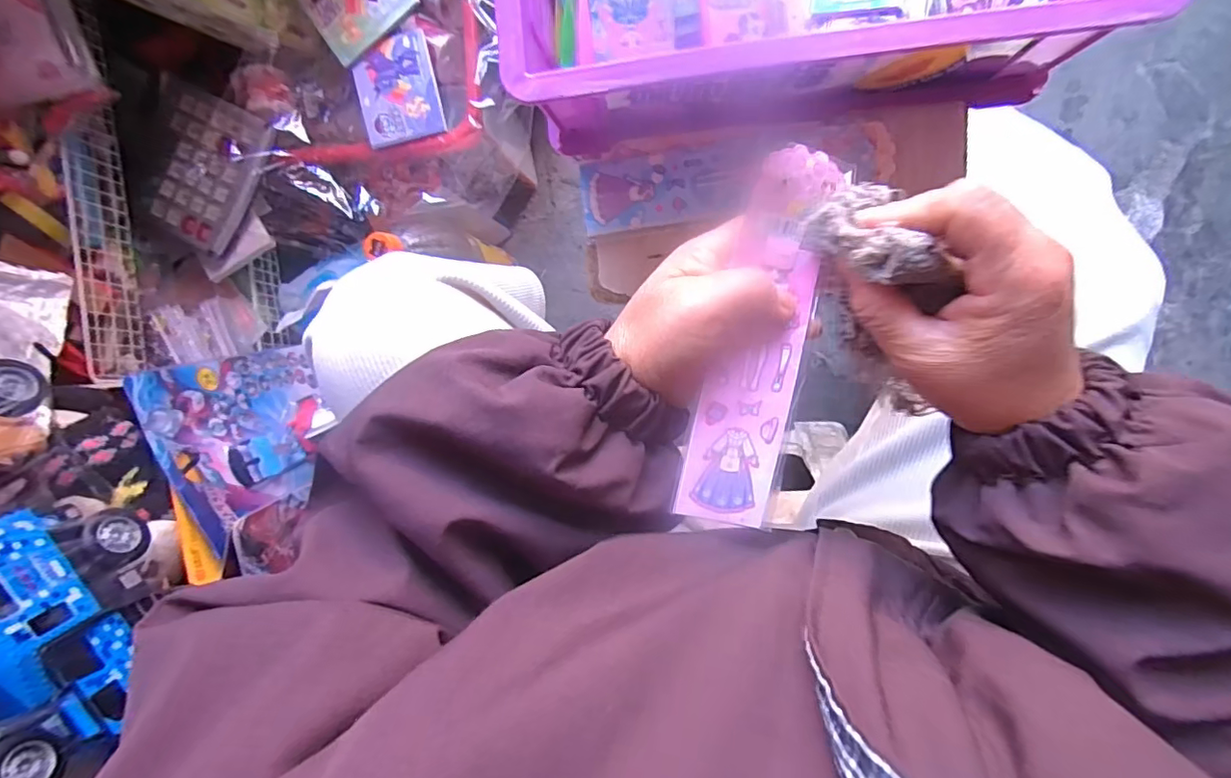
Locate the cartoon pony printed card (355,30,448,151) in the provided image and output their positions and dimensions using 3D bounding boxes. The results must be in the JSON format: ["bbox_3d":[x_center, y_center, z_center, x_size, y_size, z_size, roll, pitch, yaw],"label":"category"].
[{"bbox_3d":[-0.199,-0.274,0.499,0.070,0.014,0.088,-9,95,9],"label":"cartoon pony printed card"}]

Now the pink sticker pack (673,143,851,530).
[{"bbox_3d":[0.068,-0.021,0.256,0.045,0.010,0.174,10,96,-3],"label":"pink sticker pack"}]

